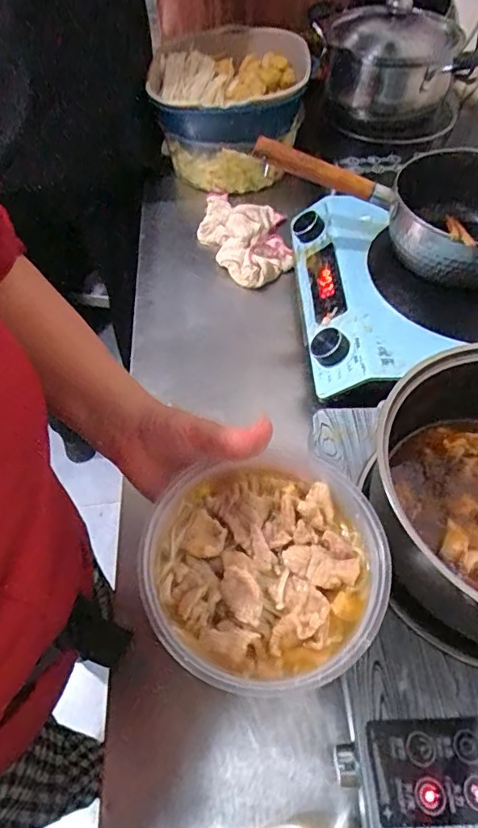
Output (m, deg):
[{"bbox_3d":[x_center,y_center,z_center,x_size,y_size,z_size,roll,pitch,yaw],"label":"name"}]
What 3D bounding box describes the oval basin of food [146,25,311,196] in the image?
[{"bbox_3d":[-0.016,-0.504,0.870,0.240,0.139,0.250,4,55,2],"label":"oval basin of food"}]

